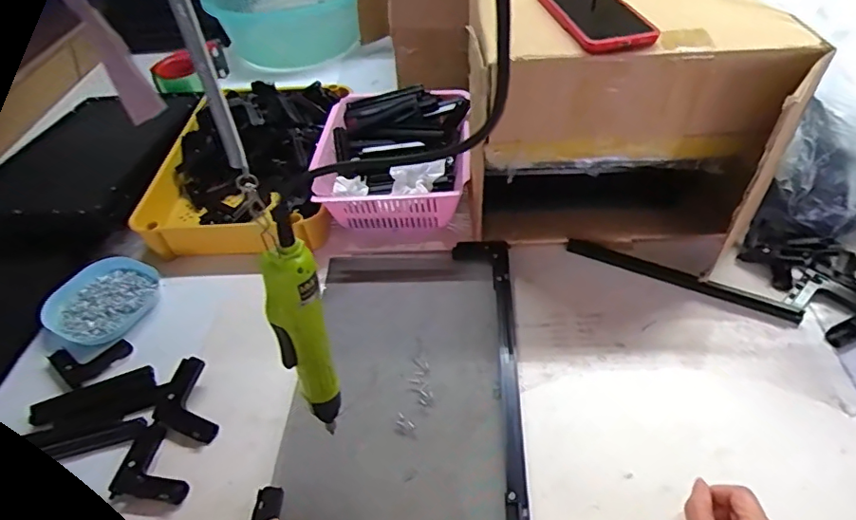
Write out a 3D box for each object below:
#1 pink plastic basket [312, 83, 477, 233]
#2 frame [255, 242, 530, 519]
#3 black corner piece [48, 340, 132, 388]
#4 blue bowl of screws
[{"bbox_3d":[-0.046,-0.151,0.813,0.212,0.097,0.262,-4,46,2],"label":"pink plastic basket"},{"bbox_3d":[-0.022,0.130,0.599,0.243,0.026,0.387,0,46,5],"label":"frame"},{"bbox_3d":[-0.414,0.114,0.655,0.078,0.019,0.074,27,54,28],"label":"black corner piece"},{"bbox_3d":[-0.430,0.051,0.710,0.135,0.026,0.127,-3,46,3],"label":"blue bowl of screws"}]

